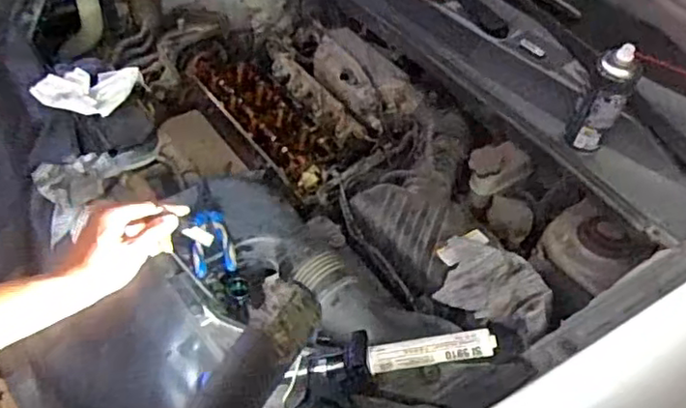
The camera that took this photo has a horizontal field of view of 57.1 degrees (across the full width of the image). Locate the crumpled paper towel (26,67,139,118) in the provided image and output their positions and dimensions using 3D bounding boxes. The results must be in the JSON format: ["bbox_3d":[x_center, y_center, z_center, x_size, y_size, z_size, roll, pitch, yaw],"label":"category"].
[{"bbox_3d":[-0.462,-0.210,1.154,0.185,0.040,0.123,-23,53,-27],"label":"crumpled paper towel"}]

